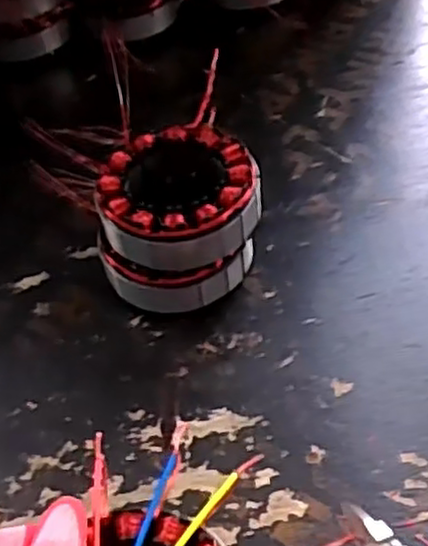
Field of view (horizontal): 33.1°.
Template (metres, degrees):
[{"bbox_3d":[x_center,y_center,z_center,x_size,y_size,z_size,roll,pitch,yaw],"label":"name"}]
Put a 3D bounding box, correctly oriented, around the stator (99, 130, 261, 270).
[{"bbox_3d":[-0.018,-0.043,0.396,0.086,0.031,0.084,-5,50,3],"label":"stator"}]

